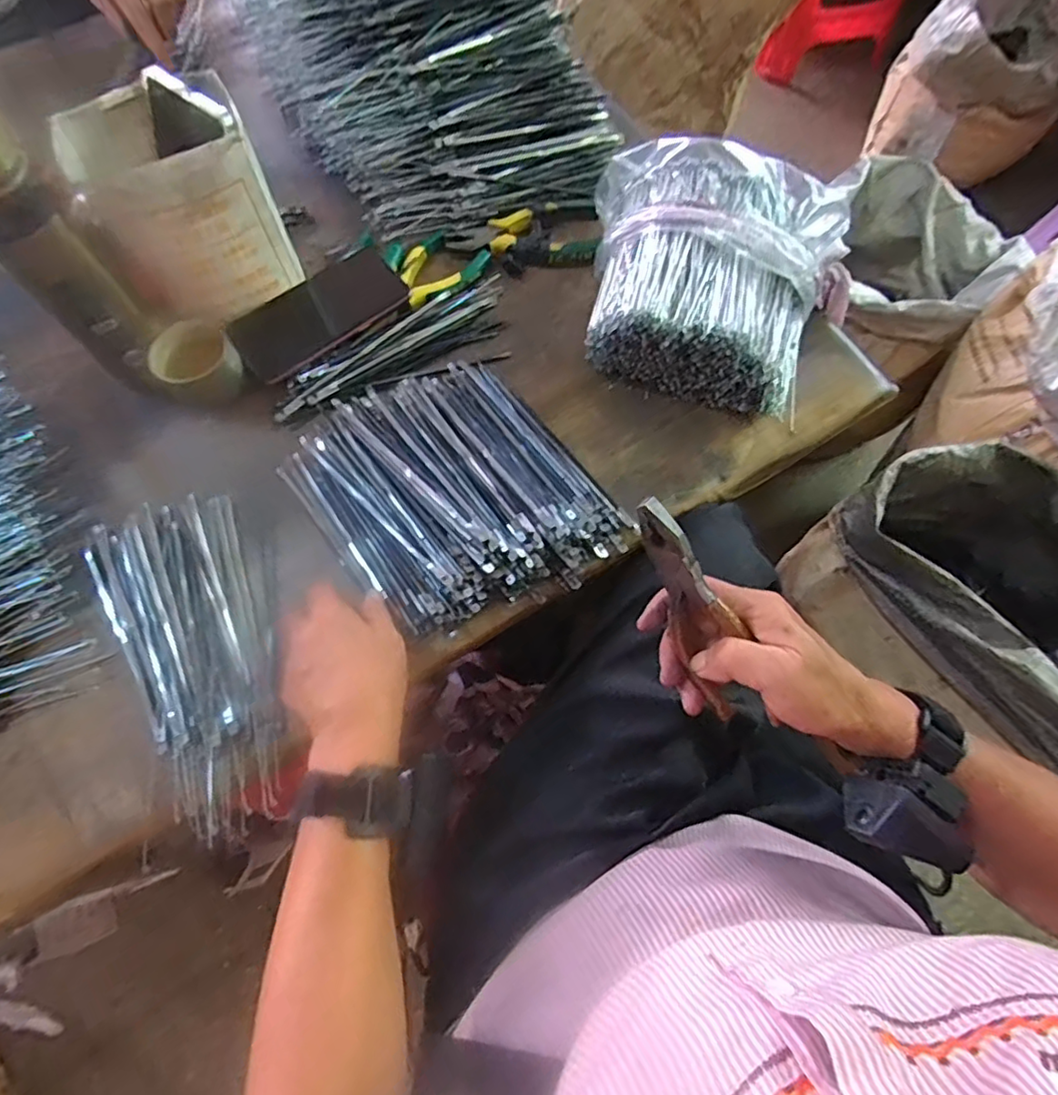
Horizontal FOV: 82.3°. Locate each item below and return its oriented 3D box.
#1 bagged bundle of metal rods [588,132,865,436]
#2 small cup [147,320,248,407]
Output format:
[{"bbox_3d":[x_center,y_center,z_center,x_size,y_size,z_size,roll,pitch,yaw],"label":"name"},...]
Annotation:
[{"bbox_3d":[0.157,-0.234,0.520,0.227,0.088,0.201,20,71,7],"label":"bagged bundle of metal rods"},{"bbox_3d":[-0.277,-0.153,0.513,0.064,0.042,0.064,-37,74,-13],"label":"small cup"}]

